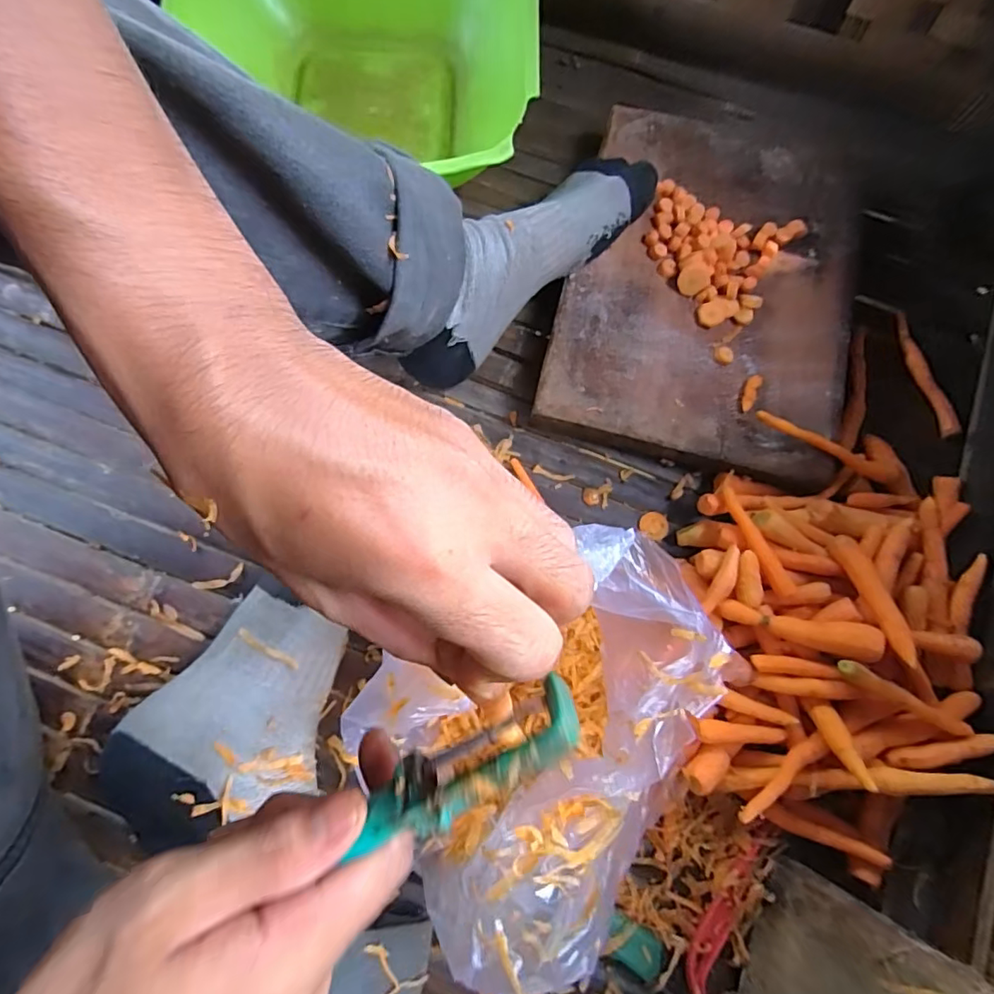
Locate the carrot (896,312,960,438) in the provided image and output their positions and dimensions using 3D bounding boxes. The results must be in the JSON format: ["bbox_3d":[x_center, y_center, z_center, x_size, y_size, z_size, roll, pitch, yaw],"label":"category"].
[{"bbox_3d":[0.358,-0.105,0.456,0.019,0.012,0.114,-12,76,-3],"label":"carrot"}]

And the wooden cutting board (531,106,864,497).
[{"bbox_3d":[0.172,-0.174,0.445,0.228,0.041,0.306,14,76,3],"label":"wooden cutting board"}]

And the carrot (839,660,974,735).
[{"bbox_3d":[0.257,0.128,0.341,0.103,0.010,0.012,28,77,-10],"label":"carrot"}]

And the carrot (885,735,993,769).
[{"bbox_3d":[0.286,0.162,0.344,0.070,0.011,0.013,-10,76,-3],"label":"carrot"}]

